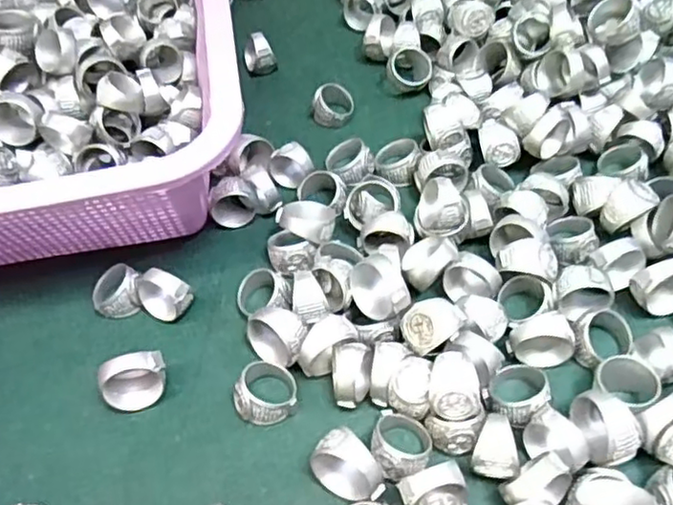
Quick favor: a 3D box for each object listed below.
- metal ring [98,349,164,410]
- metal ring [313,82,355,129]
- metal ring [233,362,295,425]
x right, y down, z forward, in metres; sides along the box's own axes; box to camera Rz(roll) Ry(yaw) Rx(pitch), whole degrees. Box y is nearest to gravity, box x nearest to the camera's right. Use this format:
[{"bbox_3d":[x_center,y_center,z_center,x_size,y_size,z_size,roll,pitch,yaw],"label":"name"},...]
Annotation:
[{"bbox_3d":[-0.085,0.056,0.282,0.027,0.024,0.017,-12,54,-5],"label":"metal ring"},{"bbox_3d":[-0.002,-0.086,0.385,0.018,0.019,0.023,20,58,17],"label":"metal ring"},{"bbox_3d":[-0.030,0.059,0.281,0.026,0.018,0.027,-2,54,2],"label":"metal ring"}]

